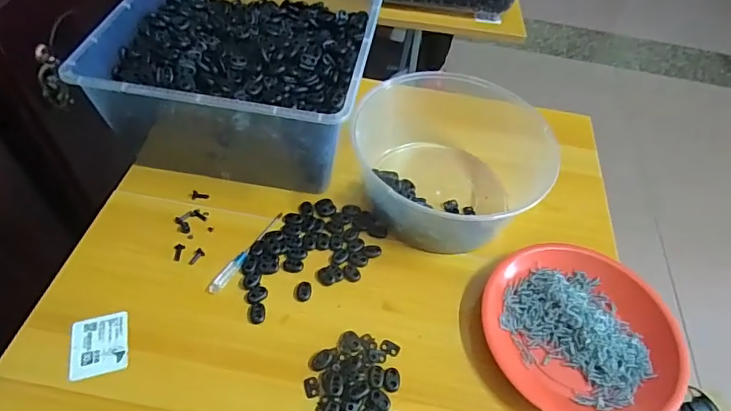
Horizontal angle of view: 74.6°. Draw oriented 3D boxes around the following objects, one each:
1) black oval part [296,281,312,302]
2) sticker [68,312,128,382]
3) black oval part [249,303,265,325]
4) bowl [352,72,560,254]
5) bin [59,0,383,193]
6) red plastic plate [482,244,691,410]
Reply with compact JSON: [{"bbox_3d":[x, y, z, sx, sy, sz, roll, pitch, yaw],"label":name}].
[{"bbox_3d":[-0.064,0.088,0.497,0.015,0.004,0.022,6,50,0],"label":"black oval part"},{"bbox_3d":[-0.250,0.131,0.451,0.049,0.004,0.059,-8,53,-17],"label":"sticker"},{"bbox_3d":[-0.108,0.107,0.479,0.016,0.004,0.022,-4,51,-8],"label":"black oval part"},{"bbox_3d":[0.103,-0.050,0.564,0.198,0.110,0.173,-9,52,-12],"label":"bowl"},{"bbox_3d":[-0.146,-0.182,0.624,0.294,0.140,0.326,8,50,2],"label":"bin"},{"bbox_3d":[0.213,0.125,0.481,0.189,0.031,0.177,3,50,-3],"label":"red plastic plate"}]

